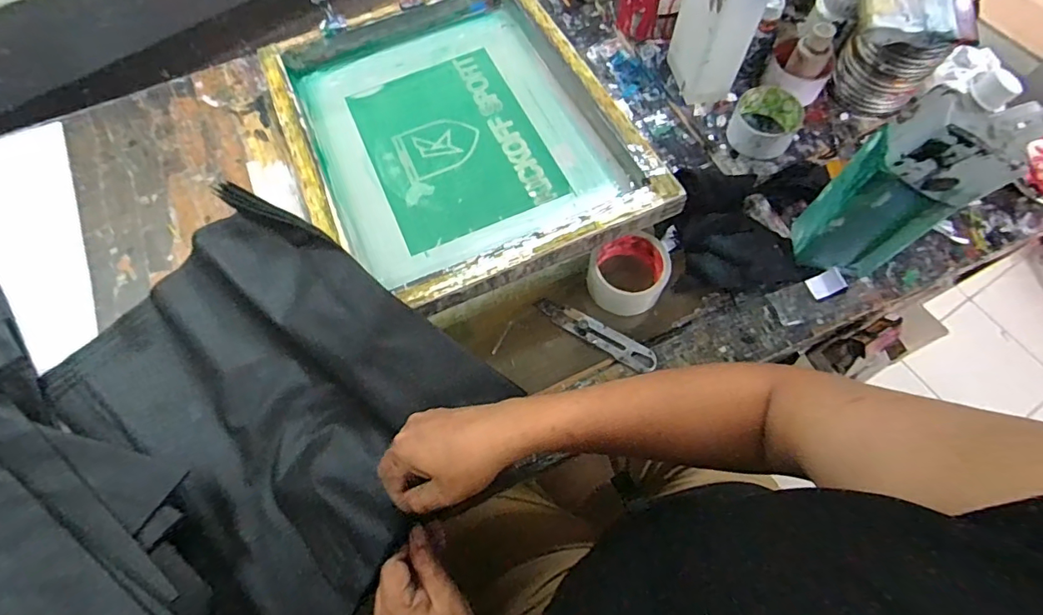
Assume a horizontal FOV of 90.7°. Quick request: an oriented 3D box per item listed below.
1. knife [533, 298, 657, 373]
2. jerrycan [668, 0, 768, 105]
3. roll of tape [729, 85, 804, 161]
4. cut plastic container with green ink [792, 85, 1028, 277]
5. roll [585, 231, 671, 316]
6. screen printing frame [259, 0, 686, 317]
[{"bbox_3d":[0.086,0.031,0.612,0.155,0.013,0.028,29,71,13],"label":"knife"},{"bbox_3d":[0.239,-0.363,0.633,0.071,0.210,0.094,-12,67,-4],"label":"jerrycan"},{"bbox_3d":[0.321,-0.244,0.678,0.084,0.037,0.095,31,71,13],"label":"roll of tape"},{"bbox_3d":[0.378,-0.112,0.532,0.105,0.233,0.071,7,68,4],"label":"cut plastic container with green ink"},{"bbox_3d":[0.124,-0.039,0.616,0.095,0.059,0.084,7,68,4],"label":"roll"},{"bbox_3d":[-0.093,-0.235,0.684,0.400,0.061,0.495,-23,63,-7],"label":"screen printing frame"}]

